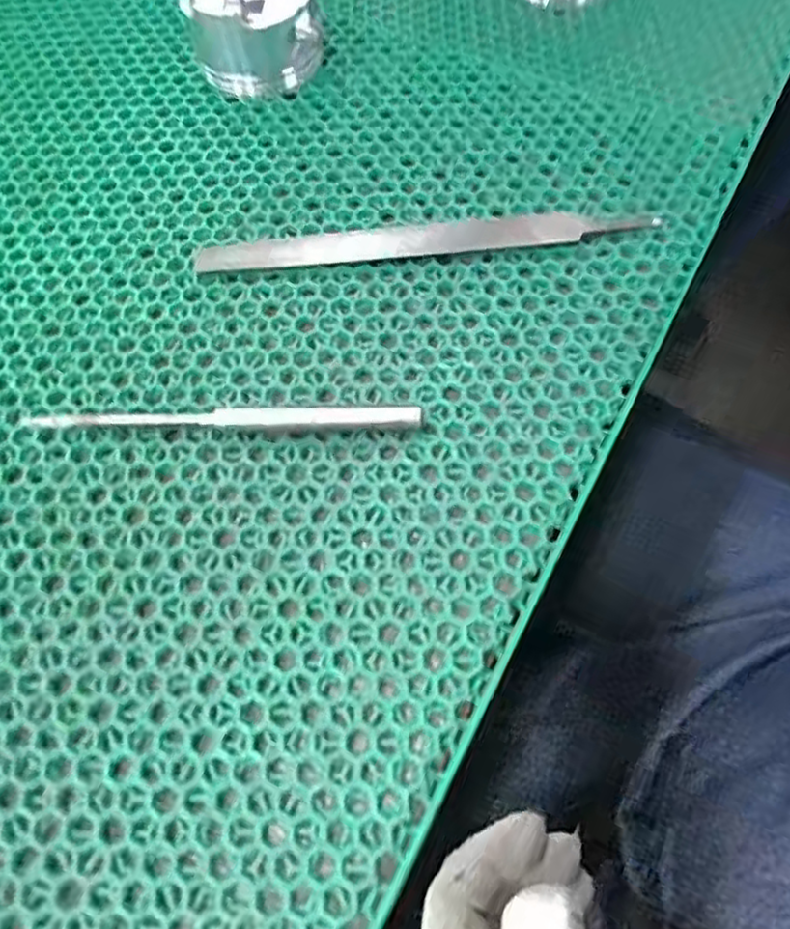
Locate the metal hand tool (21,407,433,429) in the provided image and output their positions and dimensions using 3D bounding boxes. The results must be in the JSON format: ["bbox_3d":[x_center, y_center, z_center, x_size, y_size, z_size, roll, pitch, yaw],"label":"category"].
[{"bbox_3d":[-0.079,-0.020,0.321,0.181,0.012,0.010,0,64,2],"label":"metal hand tool"}]

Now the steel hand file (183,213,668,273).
[{"bbox_3d":[0.016,-0.118,0.365,0.238,0.009,0.021,-4,64,0],"label":"steel hand file"}]

